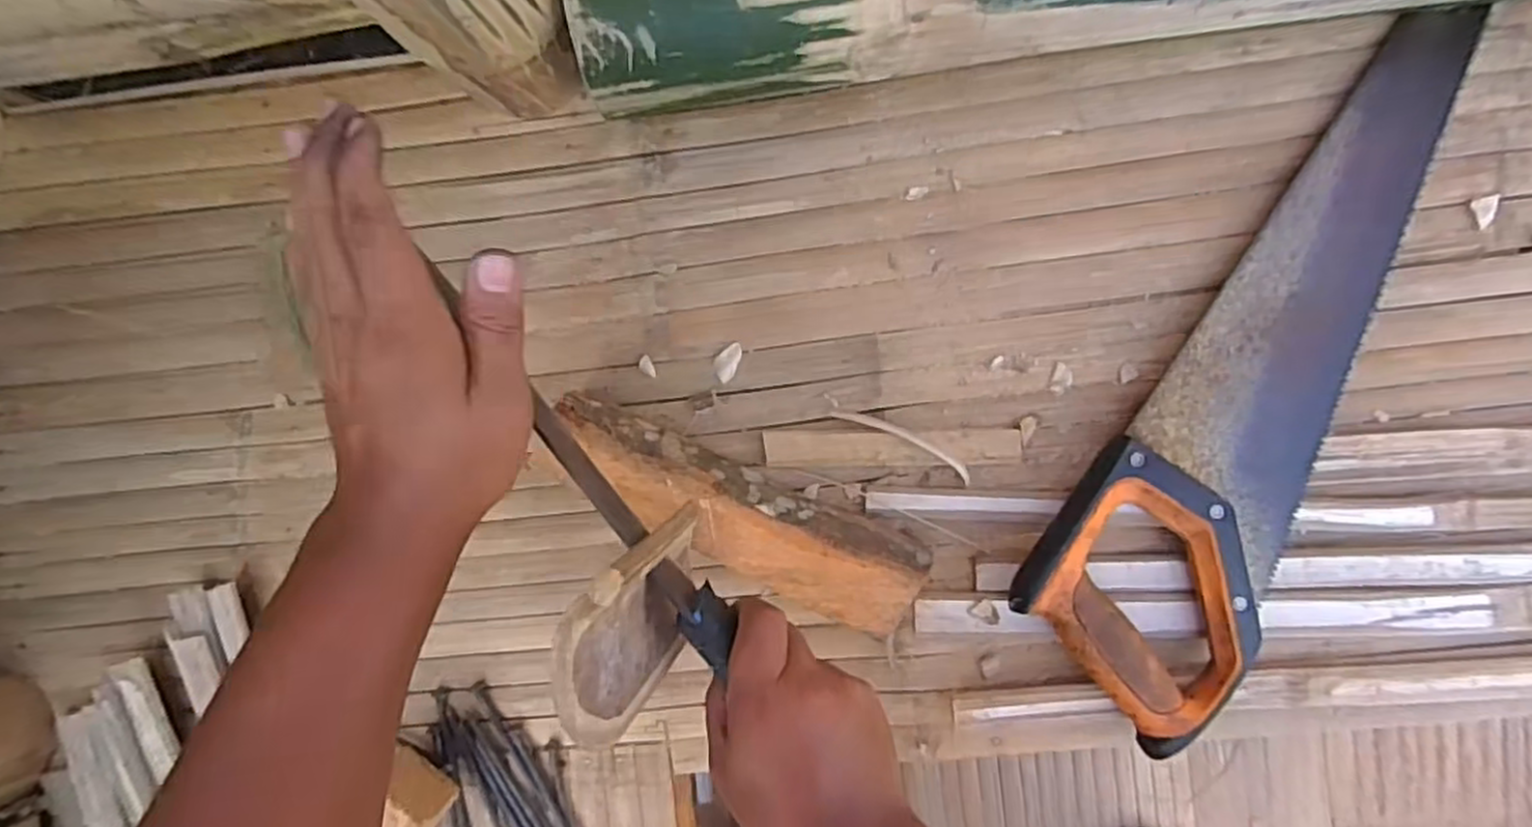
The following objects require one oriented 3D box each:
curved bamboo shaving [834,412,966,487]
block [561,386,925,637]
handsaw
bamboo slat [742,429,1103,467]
[{"bbox_3d":[0.087,0.018,0.482,0.096,0.009,0.014,30,91,5],"label":"curved bamboo shaving"},{"bbox_3d":[-0.019,0.062,0.468,0.232,0.051,0.056,24,93,1],"label":"block"},{"bbox_3d":[0.306,-0.027,0.451,0.127,0.033,0.442,32,92,5],"label":"handsaw"},{"bbox_3d":[0.079,0.022,0.481,0.157,0.012,0.022,-1,89,5],"label":"bamboo slat"}]

